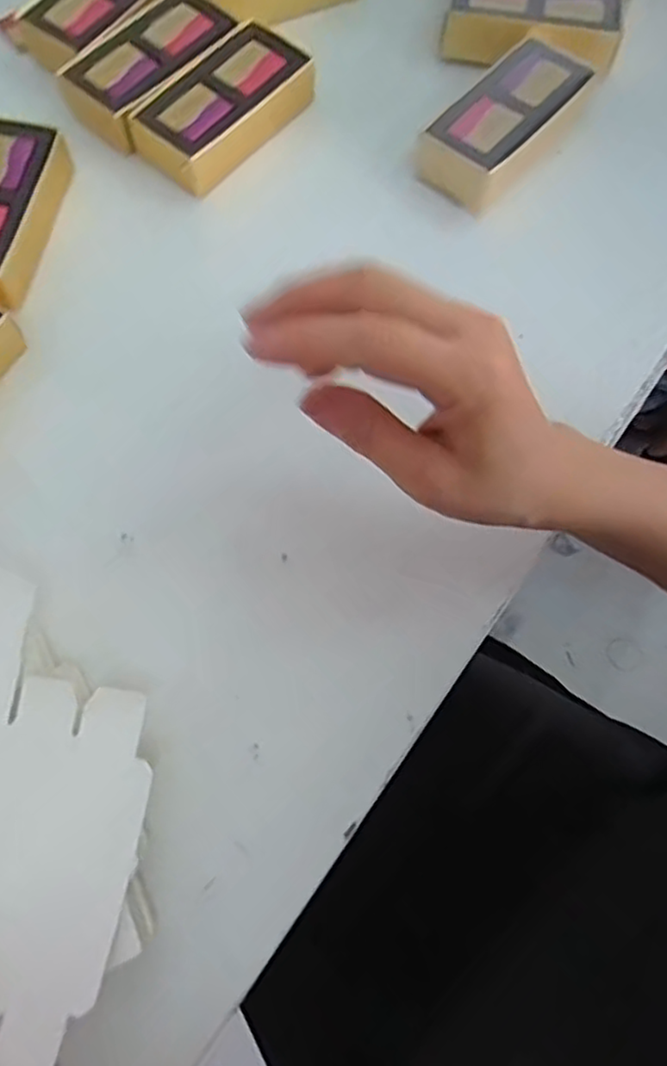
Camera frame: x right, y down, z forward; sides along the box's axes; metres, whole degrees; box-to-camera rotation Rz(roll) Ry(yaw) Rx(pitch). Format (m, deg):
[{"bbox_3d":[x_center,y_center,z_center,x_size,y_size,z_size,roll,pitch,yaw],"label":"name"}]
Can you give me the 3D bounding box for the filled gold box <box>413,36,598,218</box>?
[{"bbox_3d":[0.116,-0.268,0.448,0.058,0.037,0.125,41,75,10],"label":"filled gold box"}]

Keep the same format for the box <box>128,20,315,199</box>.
[{"bbox_3d":[-0.070,-0.278,0.450,0.059,0.029,0.117,38,75,10],"label":"box"}]

